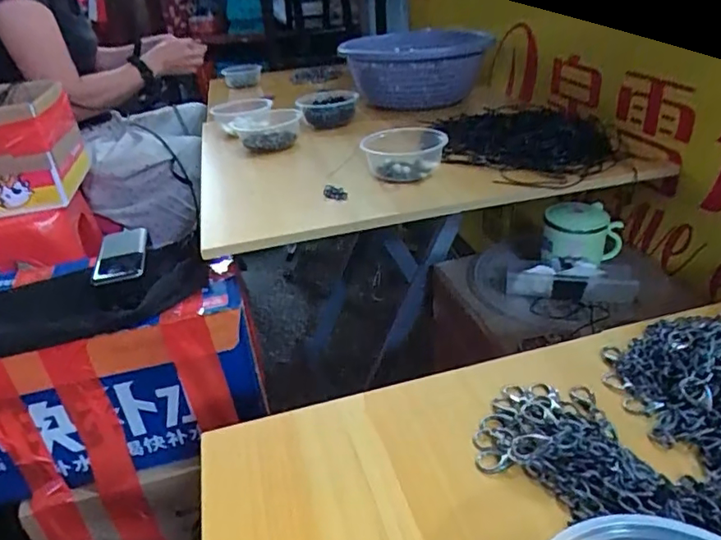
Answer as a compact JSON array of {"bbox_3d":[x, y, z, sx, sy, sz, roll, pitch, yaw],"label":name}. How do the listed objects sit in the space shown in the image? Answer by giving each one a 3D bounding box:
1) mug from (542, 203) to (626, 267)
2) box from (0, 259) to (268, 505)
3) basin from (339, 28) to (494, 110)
[{"bbox_3d":[0.296,-0.042,0.738,0.094,0.076,0.078,11,34,26],"label":"mug"},{"bbox_3d":[-0.297,0.110,0.676,0.325,0.199,0.194,-11,31,-10],"label":"box"},{"bbox_3d":[0.105,-0.377,1.043,0.271,0.116,0.297,-1,31,10],"label":"basin"}]

